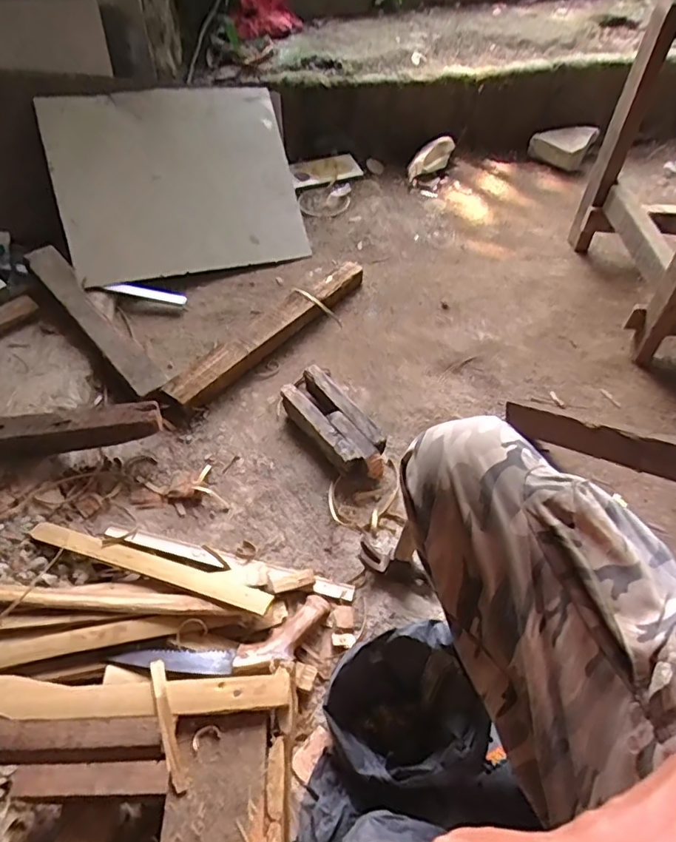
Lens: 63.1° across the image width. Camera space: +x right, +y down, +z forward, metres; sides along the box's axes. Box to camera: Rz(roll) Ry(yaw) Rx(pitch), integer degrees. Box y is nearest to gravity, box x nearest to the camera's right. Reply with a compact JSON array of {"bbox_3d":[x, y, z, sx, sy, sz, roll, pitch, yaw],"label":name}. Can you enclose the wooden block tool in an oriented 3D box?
[{"bbox_3d":[-0.008,-0.001,0.996,0.109,0.066,0.264,-27,57,-24],"label":"wooden block tool"}]

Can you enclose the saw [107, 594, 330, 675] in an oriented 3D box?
[{"bbox_3d":[-0.143,0.302,0.732,0.288,0.054,0.084,-15,53,-16],"label":"saw"}]

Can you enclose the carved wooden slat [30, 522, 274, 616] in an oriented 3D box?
[{"bbox_3d":[-0.272,0.203,0.786,0.378,0.008,0.039,14,33,14],"label":"carved wooden slat"}]

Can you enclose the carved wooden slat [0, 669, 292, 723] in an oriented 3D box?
[{"bbox_3d":[-0.161,0.183,0.367,0.253,0.011,0.027,1,50,-4],"label":"carved wooden slat"}]

